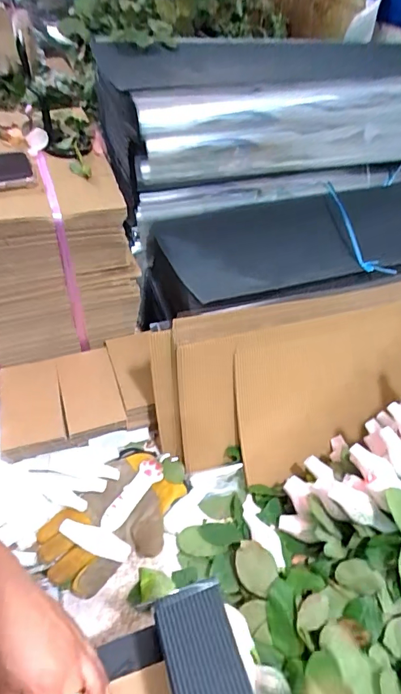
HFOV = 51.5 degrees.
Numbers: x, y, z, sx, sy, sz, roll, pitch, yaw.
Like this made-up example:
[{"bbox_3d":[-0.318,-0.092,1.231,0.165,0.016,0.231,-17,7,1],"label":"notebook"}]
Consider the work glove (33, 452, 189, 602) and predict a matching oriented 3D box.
[{"bbox_3d":[-0.104,0.221,0.529,0.130,0.039,0.190,33,55,22],"label":"work glove"}]

